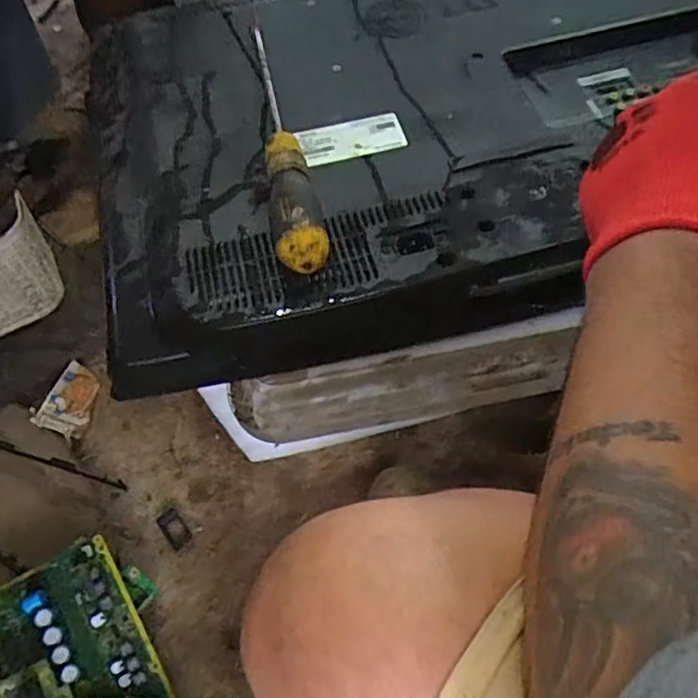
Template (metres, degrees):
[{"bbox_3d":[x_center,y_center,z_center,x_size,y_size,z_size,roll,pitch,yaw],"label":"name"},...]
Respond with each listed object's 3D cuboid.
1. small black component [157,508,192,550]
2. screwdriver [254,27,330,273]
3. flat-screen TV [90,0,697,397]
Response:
[{"bbox_3d":[-0.213,0.219,0.731,0.026,0.006,0.048,-37,64,-16],"label":"small black component"},{"bbox_3d":[-0.053,-0.162,0.451,0.034,0.037,0.265,-12,60,-2],"label":"screwdriver"},{"bbox_3d":[0.067,-0.192,0.505,0.548,0.077,0.385,-12,60,-3],"label":"flat-screen TV"}]

